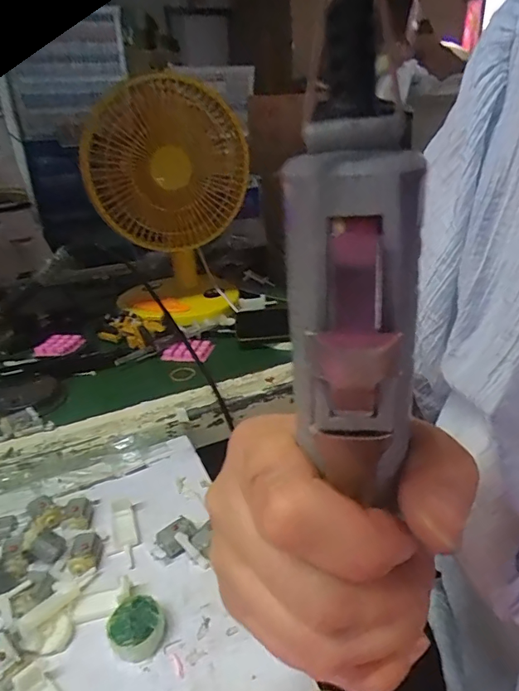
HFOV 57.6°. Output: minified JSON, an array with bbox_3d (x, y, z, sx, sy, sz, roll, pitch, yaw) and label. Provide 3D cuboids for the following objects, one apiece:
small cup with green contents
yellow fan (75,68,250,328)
[{"bbox_3d":[-0.076,0.174,0.291,0.032,0.018,0.031,-2,27,1],"label":"small cup with green contents"},{"bbox_3d":[-0.135,-0.211,0.699,0.210,0.314,0.203,-12,28,-17],"label":"yellow fan"}]

